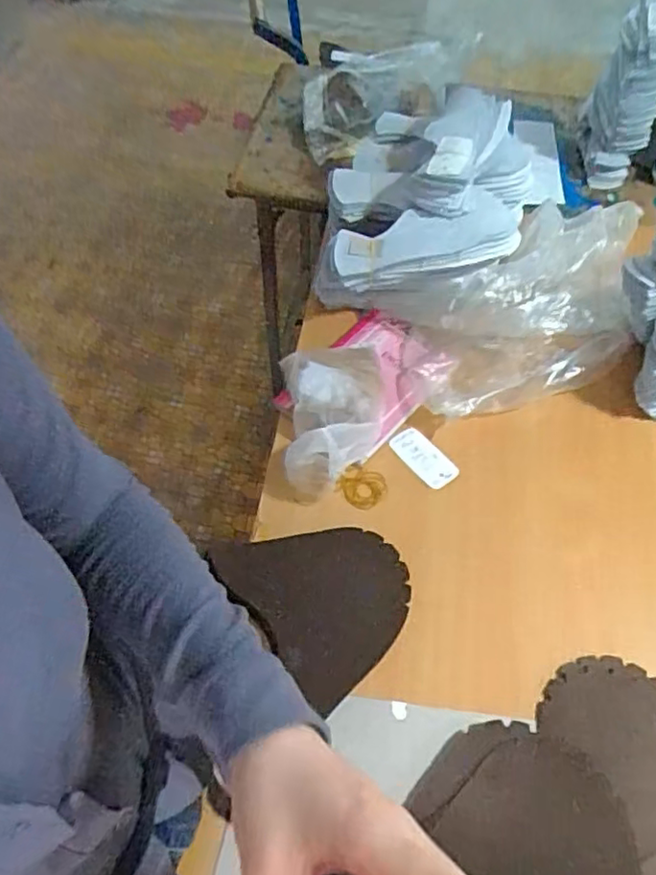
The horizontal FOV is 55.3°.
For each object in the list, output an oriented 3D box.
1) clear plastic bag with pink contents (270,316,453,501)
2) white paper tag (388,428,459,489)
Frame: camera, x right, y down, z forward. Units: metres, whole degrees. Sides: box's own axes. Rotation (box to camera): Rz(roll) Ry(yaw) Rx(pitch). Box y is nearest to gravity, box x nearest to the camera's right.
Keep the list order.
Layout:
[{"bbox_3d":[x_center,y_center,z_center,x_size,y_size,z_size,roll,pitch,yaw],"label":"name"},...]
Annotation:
[{"bbox_3d":[0.034,-0.074,0.929,0.202,0.085,0.321,39,64,22],"label":"clear plastic bag with pink contents"},{"bbox_3d":[0.140,0.028,0.914,0.051,0.005,0.103,-40,70,-11],"label":"white paper tag"}]

